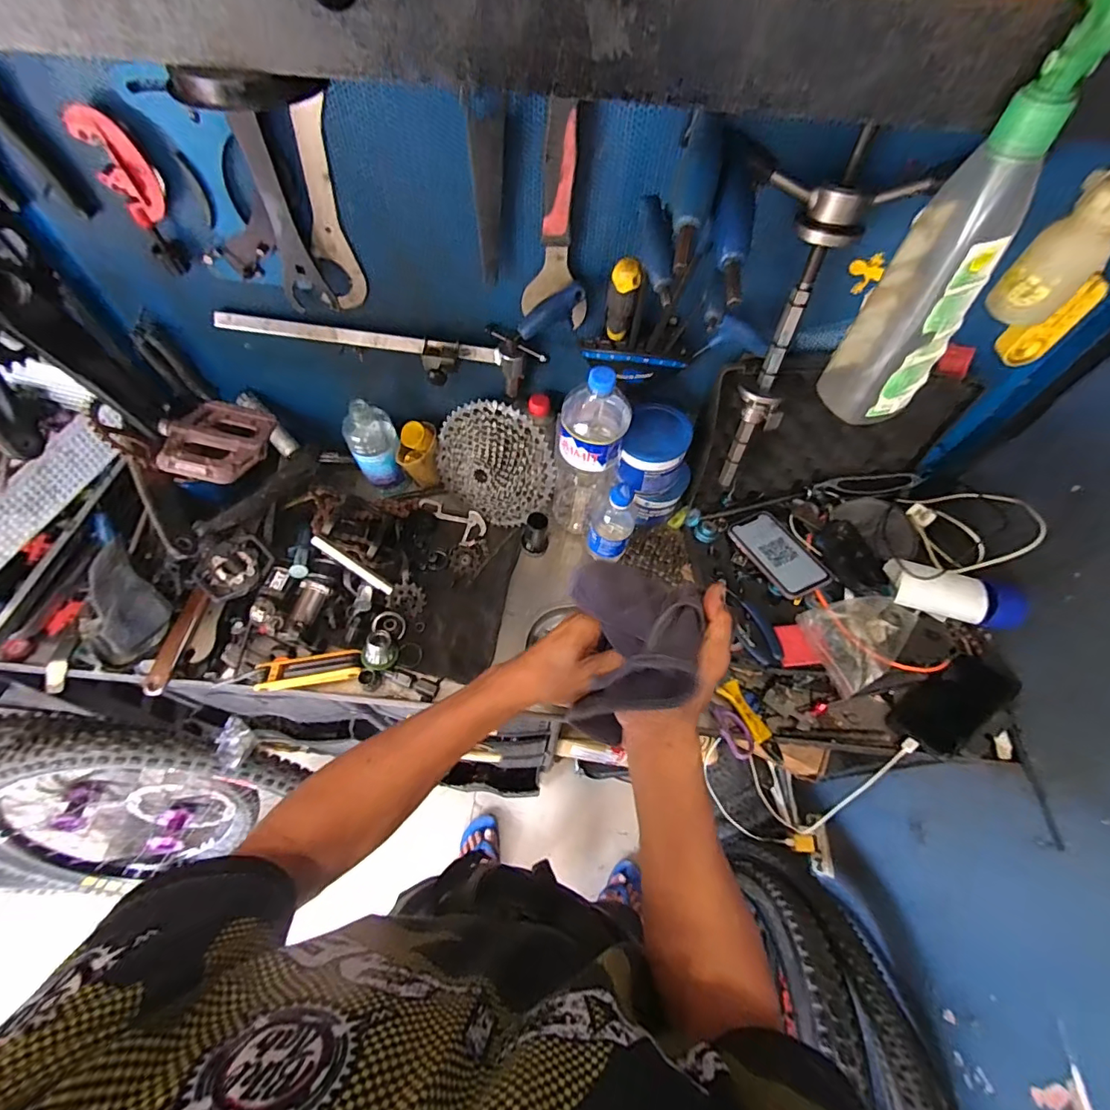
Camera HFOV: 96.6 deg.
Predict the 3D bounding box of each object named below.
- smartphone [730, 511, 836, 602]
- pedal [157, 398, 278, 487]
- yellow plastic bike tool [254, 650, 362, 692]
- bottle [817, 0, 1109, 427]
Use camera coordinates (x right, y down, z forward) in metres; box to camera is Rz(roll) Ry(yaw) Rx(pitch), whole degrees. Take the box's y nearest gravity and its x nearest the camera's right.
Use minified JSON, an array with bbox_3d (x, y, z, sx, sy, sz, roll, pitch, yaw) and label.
[{"bbox_3d":[0.337,-0.004,0.747,0.083,0.014,0.152,-25,55,-9],"label":"smartphone"},{"bbox_3d":[-0.379,-0.125,0.558,0.106,0.028,0.106,12,52,-2],"label":"pedal"},{"bbox_3d":[-0.326,0.152,0.663,0.126,0.029,0.039,-9,62,-8],"label":"yellow plastic bike tool"},{"bbox_3d":[0.246,-0.182,0.300,0.063,0.230,0.050,36,65,16],"label":"bottle"}]

